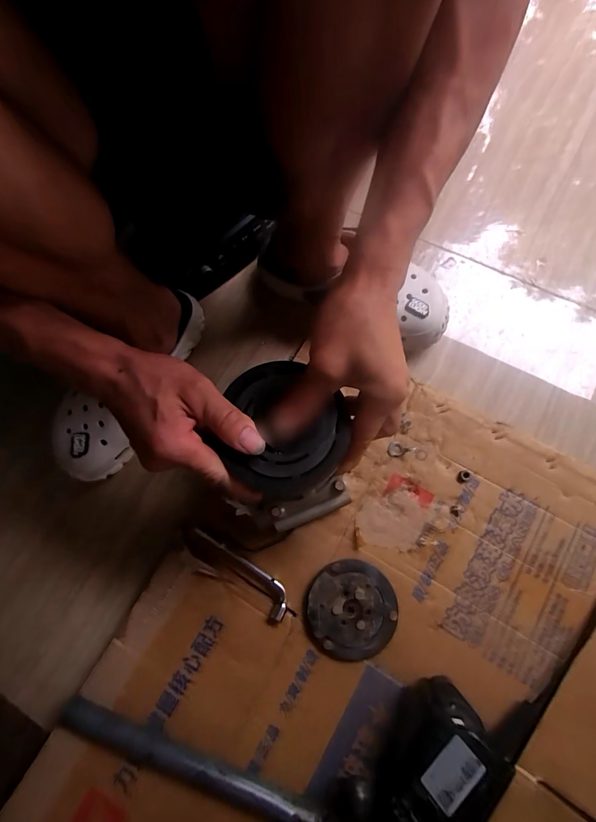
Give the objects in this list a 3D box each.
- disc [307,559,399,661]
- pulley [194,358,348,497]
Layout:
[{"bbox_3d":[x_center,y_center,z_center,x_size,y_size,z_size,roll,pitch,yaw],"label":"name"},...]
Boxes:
[{"bbox_3d":[0.061,0.224,0.404,0.096,0.016,0.100,2,75,2],"label":"disc"},{"bbox_3d":[-0.012,0.014,0.276,0.097,0.032,0.090,42,92,-6],"label":"pulley"}]

